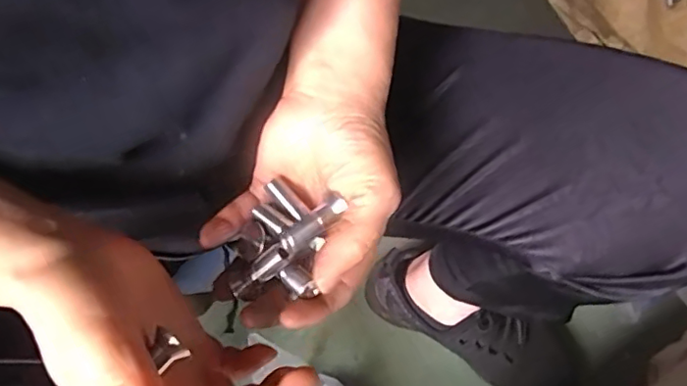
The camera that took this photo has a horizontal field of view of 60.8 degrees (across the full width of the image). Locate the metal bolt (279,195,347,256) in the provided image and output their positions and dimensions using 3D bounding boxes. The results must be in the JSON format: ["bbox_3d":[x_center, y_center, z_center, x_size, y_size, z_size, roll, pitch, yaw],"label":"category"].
[{"bbox_3d":[-0.016,0.016,0.284,0.034,0.006,0.010,-38,71,-6],"label":"metal bolt"}]

